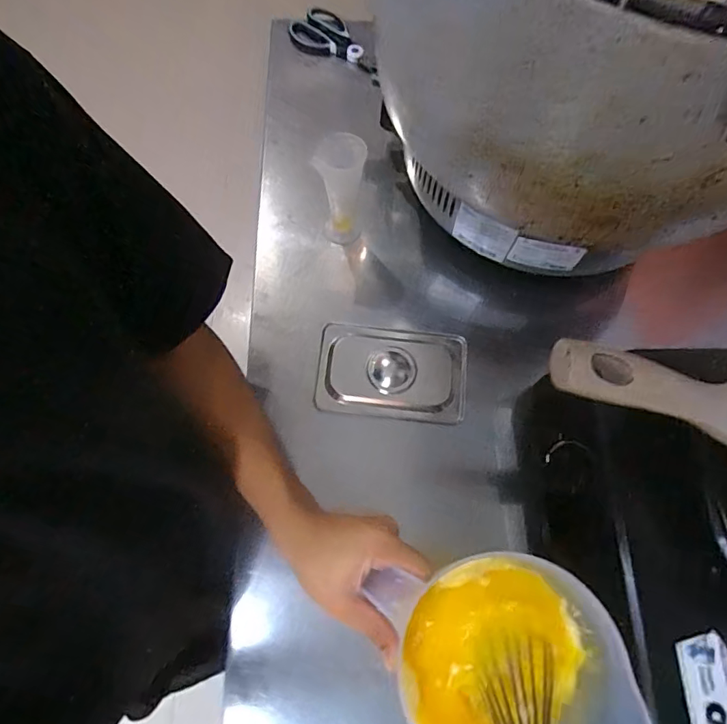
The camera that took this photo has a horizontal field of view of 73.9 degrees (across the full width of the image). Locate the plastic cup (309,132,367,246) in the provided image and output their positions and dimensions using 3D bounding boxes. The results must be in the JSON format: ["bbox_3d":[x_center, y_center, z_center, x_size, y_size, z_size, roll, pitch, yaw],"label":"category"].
[{"bbox_3d":[-0.028,-0.197,0.576,0.054,0.145,0.046,8,70,1],"label":"plastic cup"}]

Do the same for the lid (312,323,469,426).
[{"bbox_3d":[0.034,0.014,0.573,0.174,0.016,0.108,6,70,0],"label":"lid"}]

